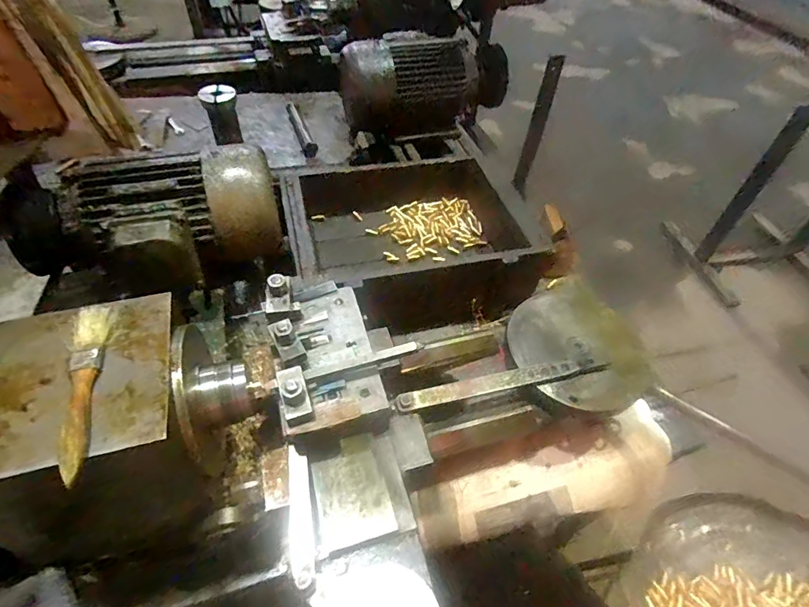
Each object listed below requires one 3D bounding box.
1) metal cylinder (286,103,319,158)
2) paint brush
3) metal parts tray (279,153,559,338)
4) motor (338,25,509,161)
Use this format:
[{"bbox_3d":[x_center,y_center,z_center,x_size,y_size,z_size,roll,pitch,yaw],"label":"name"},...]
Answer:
[{"bbox_3d":[-0.217,-0.369,0.948,0.029,0.036,0.173,-16,52,-16],"label":"metal cylinder"},{"bbox_3d":[-0.256,0.064,0.353,0.026,0.009,0.157,-10,50,-12],"label":"paint brush"},{"bbox_3d":[-0.006,-0.122,0.814,0.380,0.116,0.292,-10,51,-12],"label":"metal parts tray"},{"bbox_3d":[0.043,-0.475,0.990,0.362,0.190,0.194,-11,51,-13],"label":"motor"}]

